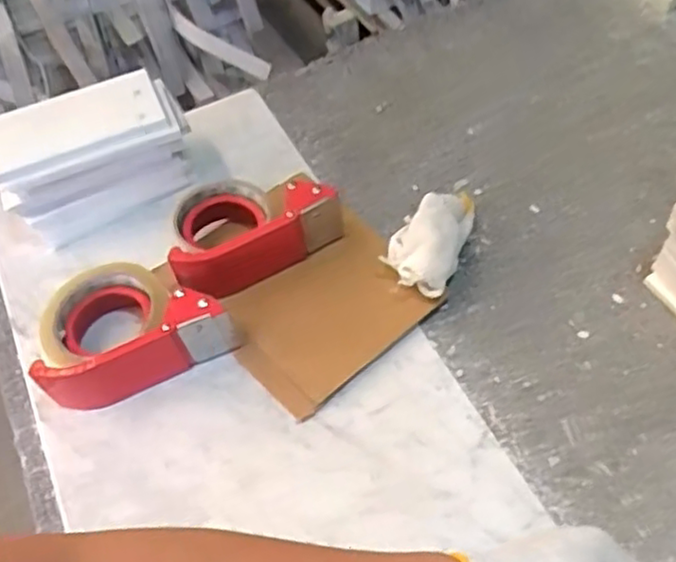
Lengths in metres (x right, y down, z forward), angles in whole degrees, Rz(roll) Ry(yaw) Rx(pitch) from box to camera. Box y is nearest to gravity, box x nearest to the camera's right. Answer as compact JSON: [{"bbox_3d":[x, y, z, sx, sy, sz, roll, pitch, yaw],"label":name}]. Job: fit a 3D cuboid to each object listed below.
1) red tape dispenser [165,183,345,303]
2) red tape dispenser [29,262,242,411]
[{"bbox_3d":[-0.077,-0.050,0.587,0.144,0.063,0.080,-24,56,-14],"label":"red tape dispenser"},{"bbox_3d":[-0.168,0.031,0.549,0.143,0.065,0.096,-22,56,-12],"label":"red tape dispenser"}]

